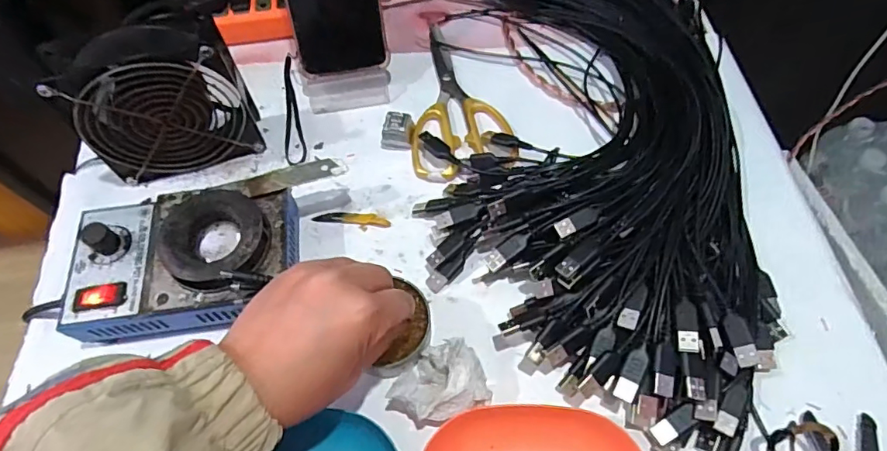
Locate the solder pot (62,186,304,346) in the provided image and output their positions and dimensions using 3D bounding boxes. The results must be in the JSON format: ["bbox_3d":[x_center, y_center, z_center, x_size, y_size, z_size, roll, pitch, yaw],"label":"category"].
[{"bbox_3d":[-0.183,0.026,0.372,0.146,0.066,0.097,-5,61,-1],"label":"solder pot"}]

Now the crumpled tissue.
[{"bbox_3d":[-0.003,0.102,0.337,0.058,0.039,0.046,-20,63,-9],"label":"crumpled tissue"}]

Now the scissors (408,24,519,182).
[{"bbox_3d":[0.005,-0.120,0.473,0.087,0.012,0.177,-10,62,-4],"label":"scissors"}]

